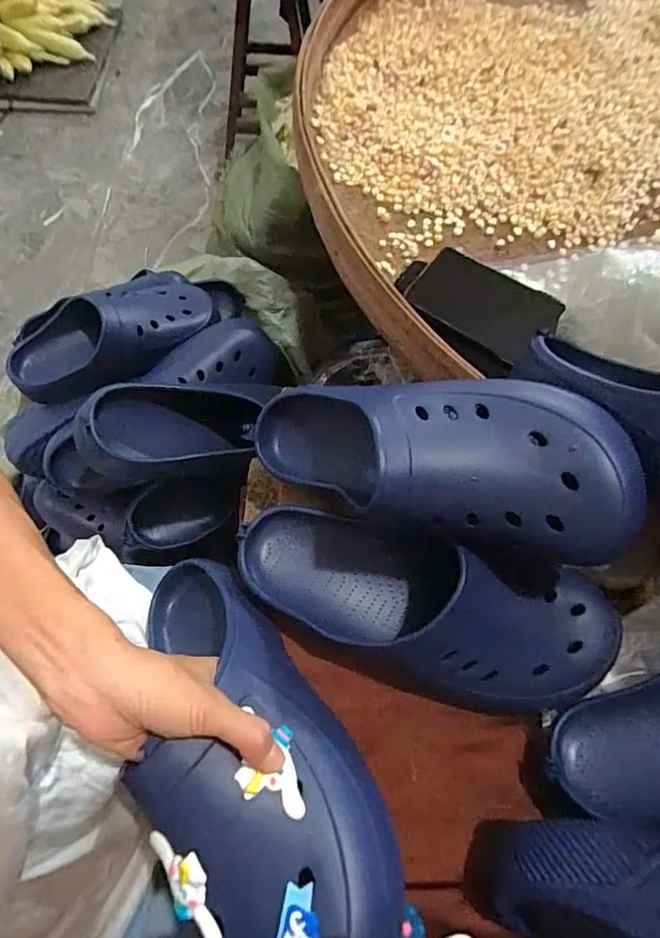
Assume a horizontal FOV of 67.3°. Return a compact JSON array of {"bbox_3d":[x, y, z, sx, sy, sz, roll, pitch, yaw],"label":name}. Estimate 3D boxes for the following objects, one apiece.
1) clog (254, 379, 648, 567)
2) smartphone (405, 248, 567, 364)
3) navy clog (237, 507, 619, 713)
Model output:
[{"bbox_3d":[0.061,-0.012,0.362,0.287,0.089,0.113,11,62,32],"label":"clog"},{"bbox_3d":[0.151,-0.161,0.490,0.136,0.068,0.009,27,35,-2],"label":"smartphone"},{"bbox_3d":[0.071,0.098,0.361,0.293,0.085,0.112,12,65,3],"label":"navy clog"}]

